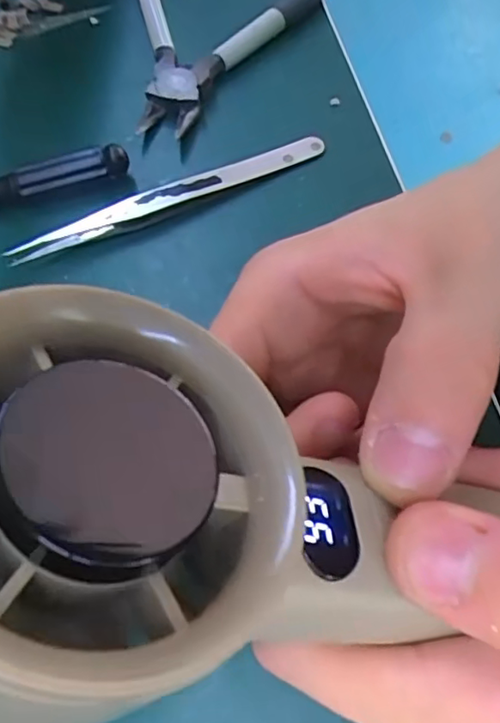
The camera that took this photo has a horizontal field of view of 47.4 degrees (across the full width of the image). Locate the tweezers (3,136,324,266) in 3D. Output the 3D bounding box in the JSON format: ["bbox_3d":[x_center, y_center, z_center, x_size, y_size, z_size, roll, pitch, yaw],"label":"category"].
[{"bbox_3d":[-0.030,-0.064,0.224,0.129,0.010,0.010,-25,66,-9],"label":"tweezers"}]

